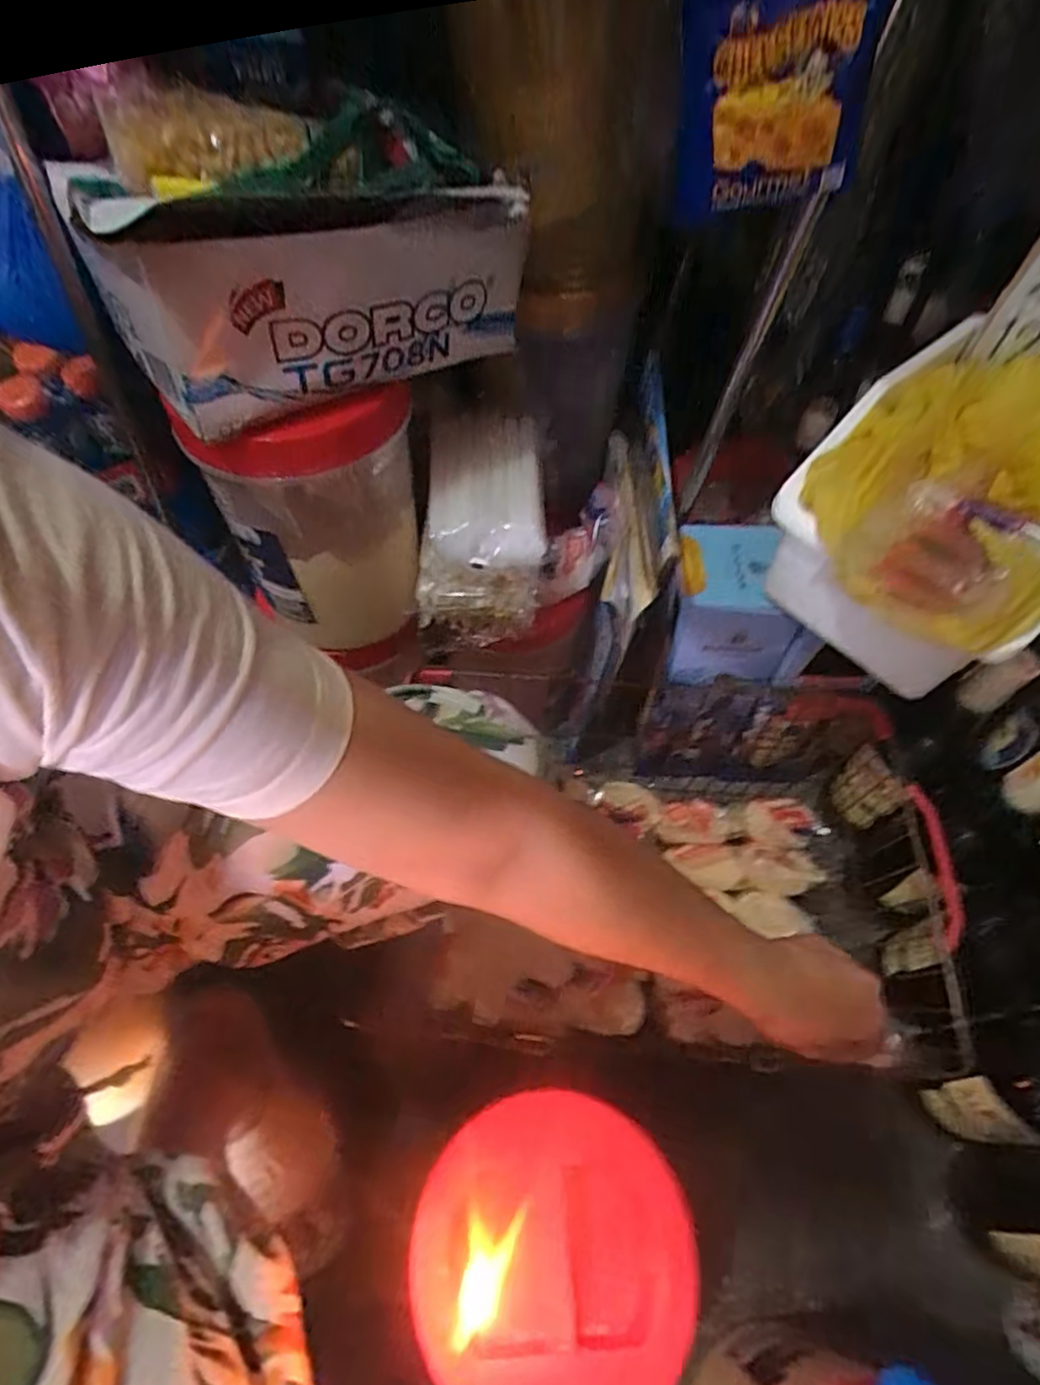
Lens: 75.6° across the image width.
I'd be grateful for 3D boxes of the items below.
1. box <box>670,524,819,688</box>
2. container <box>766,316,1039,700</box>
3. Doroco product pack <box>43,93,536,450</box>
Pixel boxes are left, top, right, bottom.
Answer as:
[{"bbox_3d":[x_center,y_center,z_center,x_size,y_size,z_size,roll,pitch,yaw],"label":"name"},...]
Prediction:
[{"bbox_3d":[0.202,-0.081,0.617,0.127,0.109,0.102,7,58,5],"label":"box"},{"bbox_3d":[0.300,-0.117,0.480,0.258,0.150,0.179,-38,64,-21],"label":"container"},{"bbox_3d":[-0.120,-0.262,0.397,0.245,0.122,0.124,-26,60,-15],"label":"Doroco product pack"}]

